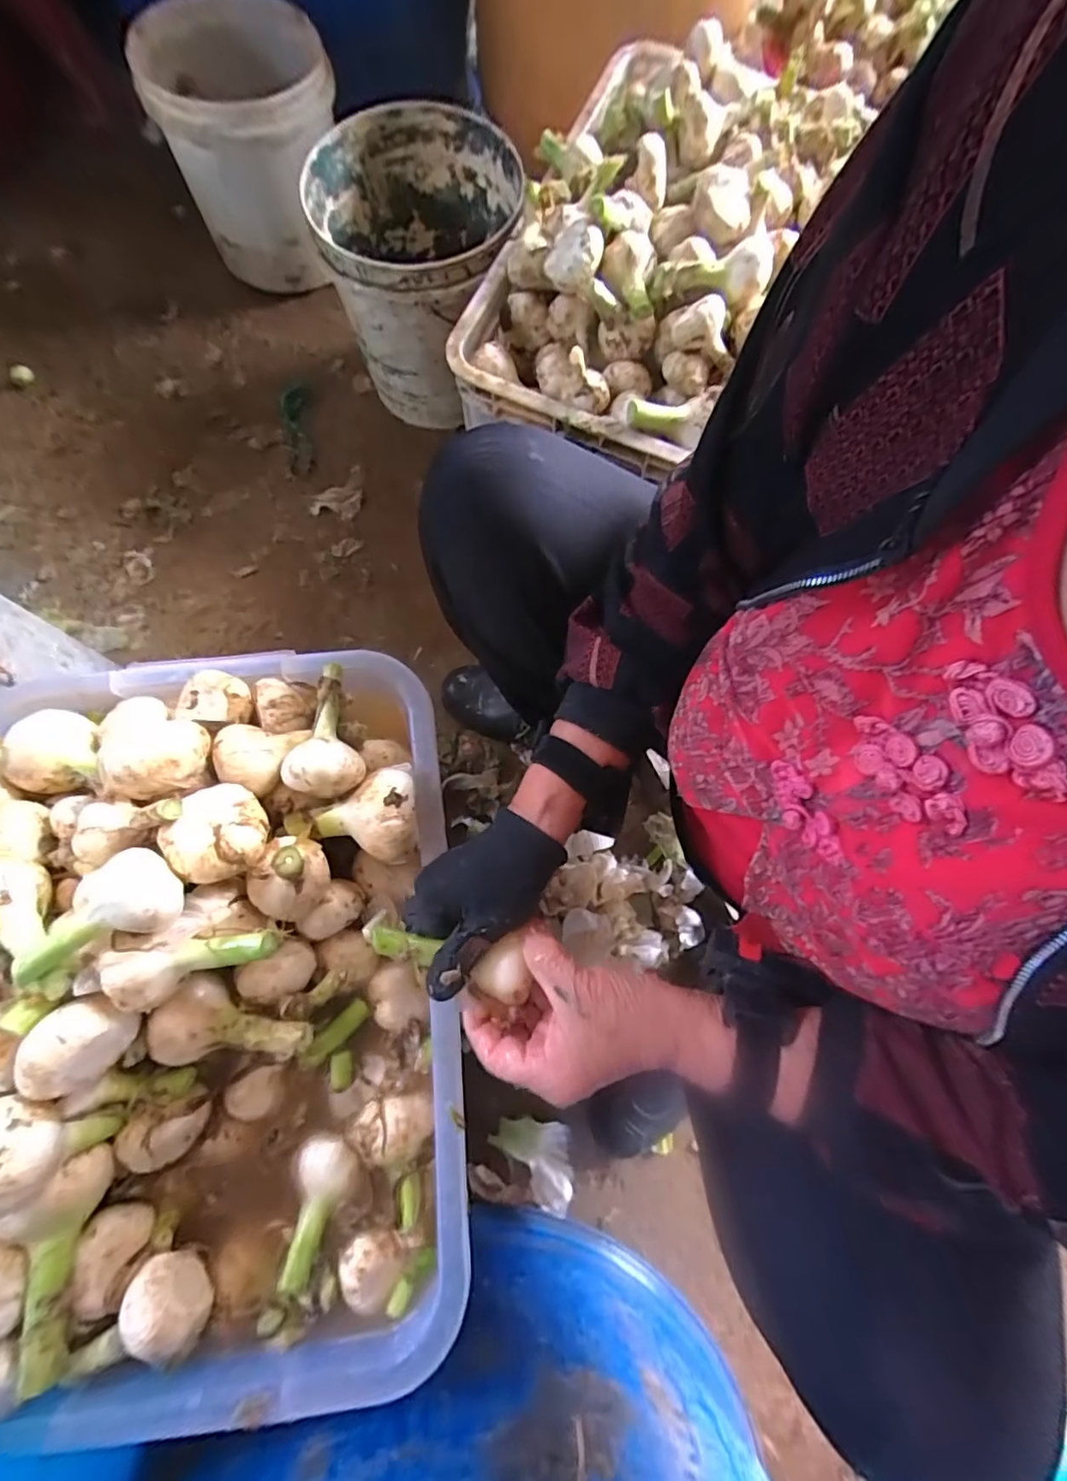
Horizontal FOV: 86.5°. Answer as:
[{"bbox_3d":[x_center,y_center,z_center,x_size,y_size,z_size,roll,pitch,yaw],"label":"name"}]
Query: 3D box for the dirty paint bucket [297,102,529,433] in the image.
[{"bbox_3d":[-0.142,-0.609,0.779,0.240,0.274,0.258,0,75,-1],"label":"dirty paint bucket"}]

